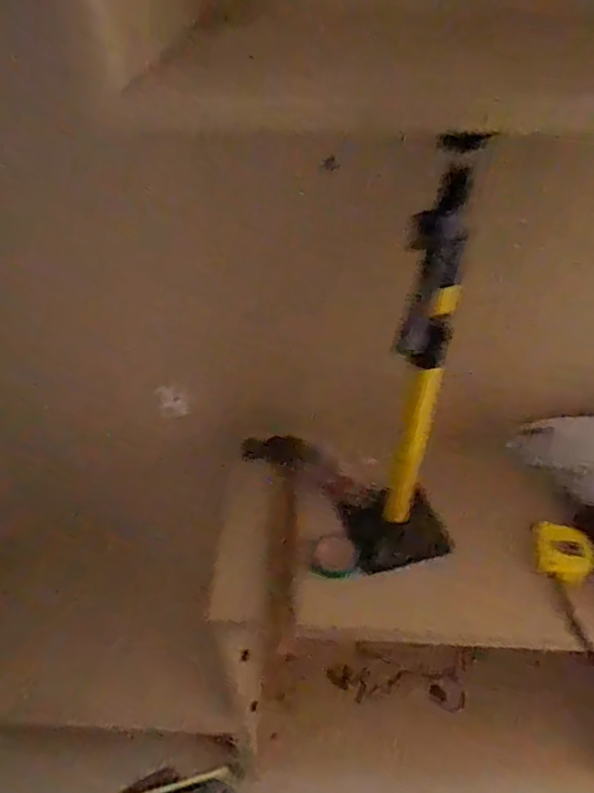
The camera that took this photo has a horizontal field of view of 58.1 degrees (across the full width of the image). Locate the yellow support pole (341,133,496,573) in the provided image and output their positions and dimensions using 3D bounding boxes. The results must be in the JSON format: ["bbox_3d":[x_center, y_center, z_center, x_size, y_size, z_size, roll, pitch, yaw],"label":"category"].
[{"bbox_3d":[0.134,0.004,0.576,0.121,0.527,0.087,-10,44,-11],"label":"yellow support pole"}]

